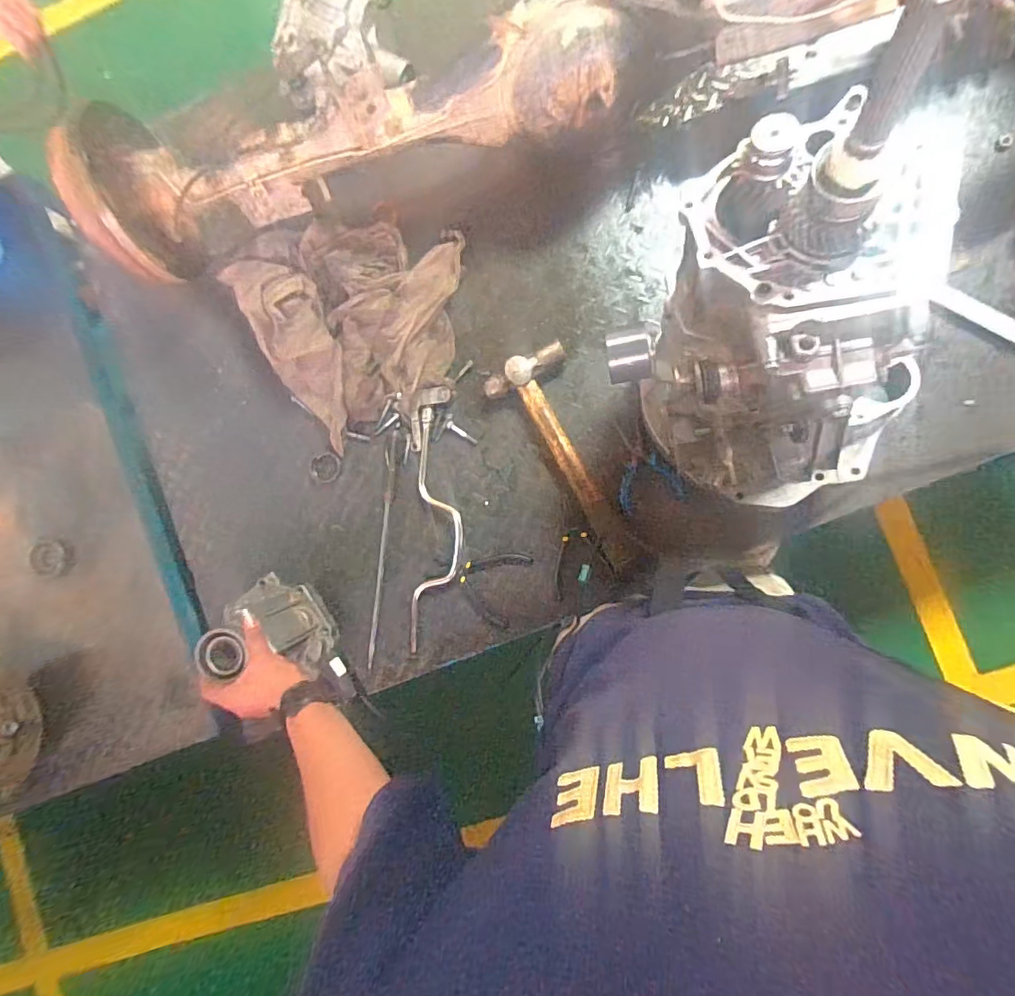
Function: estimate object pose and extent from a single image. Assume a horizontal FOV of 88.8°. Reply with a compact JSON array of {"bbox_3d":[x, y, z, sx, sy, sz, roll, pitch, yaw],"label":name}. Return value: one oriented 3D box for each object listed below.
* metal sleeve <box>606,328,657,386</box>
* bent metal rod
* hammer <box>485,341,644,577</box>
[{"bbox_3d":[0.112,-0.125,0.466,0.045,0.048,0.043,-7,87,7],"label":"metal sleeve"},{"bbox_3d":[-0.112,0.050,0.836,0.080,0.022,0.389,2,88,7],"label":"bent metal rod"},{"bbox_3d":[0.098,-0.050,0.811,0.131,0.037,0.376,-25,85,5],"label":"hammer"}]

